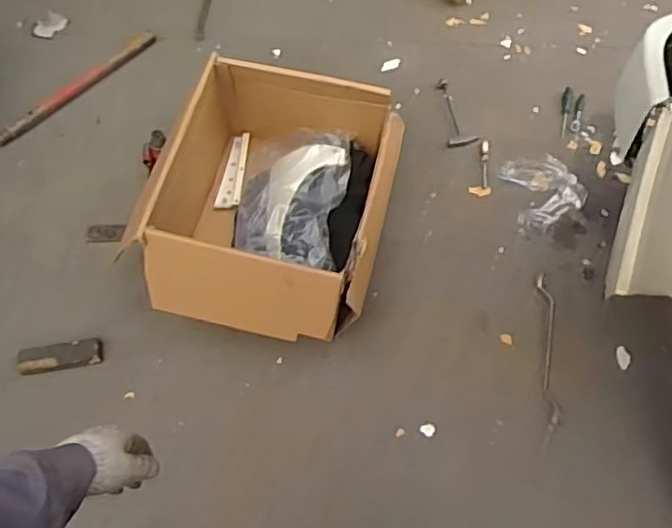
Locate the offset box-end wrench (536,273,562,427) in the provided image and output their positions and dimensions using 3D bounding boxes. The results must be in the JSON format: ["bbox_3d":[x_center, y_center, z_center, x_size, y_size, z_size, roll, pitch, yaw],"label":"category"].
[{"bbox_3d":[0.549,0.213,1.621,0.044,0.013,0.398,5,64,0],"label":"offset box-end wrench"}]

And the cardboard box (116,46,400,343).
[{"bbox_3d":[-0.144,-0.145,1.575,0.534,0.328,0.644,12,66,6],"label":"cardboard box"}]

